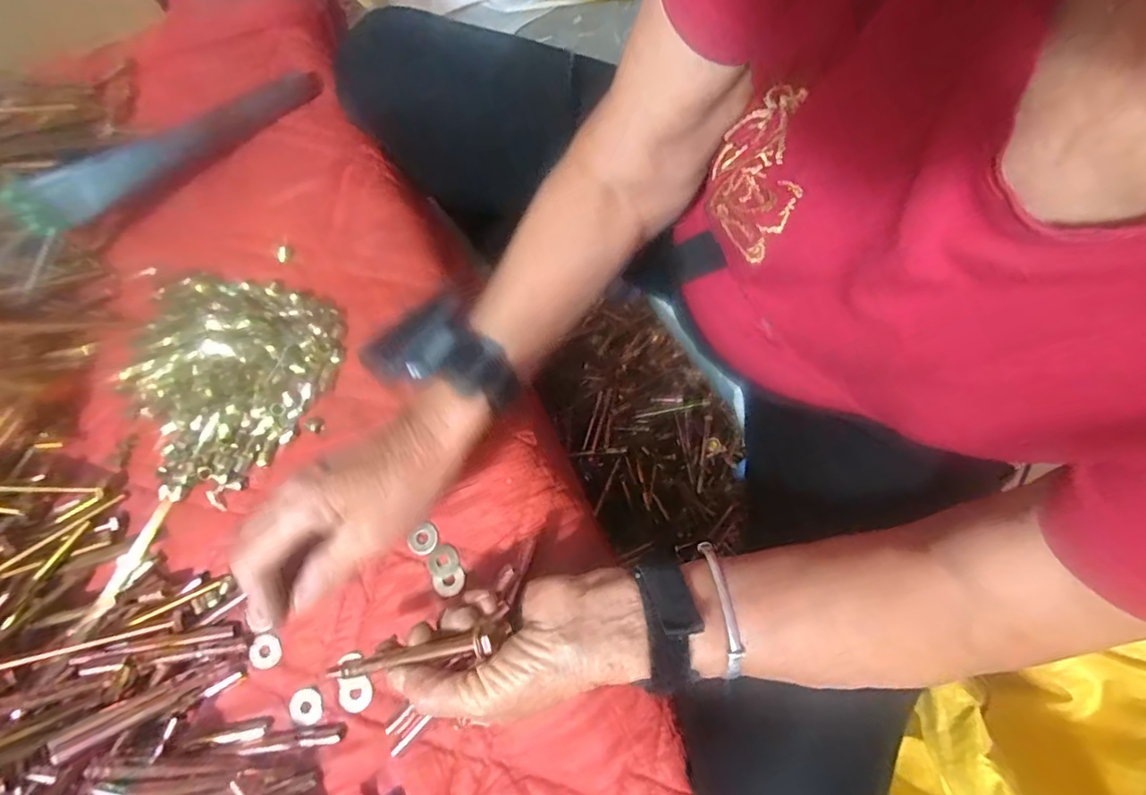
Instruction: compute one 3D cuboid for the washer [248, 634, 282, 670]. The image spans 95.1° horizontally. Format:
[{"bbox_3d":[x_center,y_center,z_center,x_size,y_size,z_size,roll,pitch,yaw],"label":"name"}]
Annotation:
[{"bbox_3d":[-0.217,0.179,0.369,0.020,0.004,0.022,-12,79,-19],"label":"washer"}]

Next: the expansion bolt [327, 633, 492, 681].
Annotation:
[{"bbox_3d":[-0.092,0.143,0.289,0.098,0.009,0.009,-17,75,10],"label":"expansion bolt"}]

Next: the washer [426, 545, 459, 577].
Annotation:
[{"bbox_3d":[-0.092,0.115,0.368,0.022,0.004,0.021,0,76,1],"label":"washer"}]

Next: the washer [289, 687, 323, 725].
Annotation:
[{"bbox_3d":[-0.180,0.209,0.354,0.022,0.004,0.022,-10,61,-2],"label":"washer"}]

